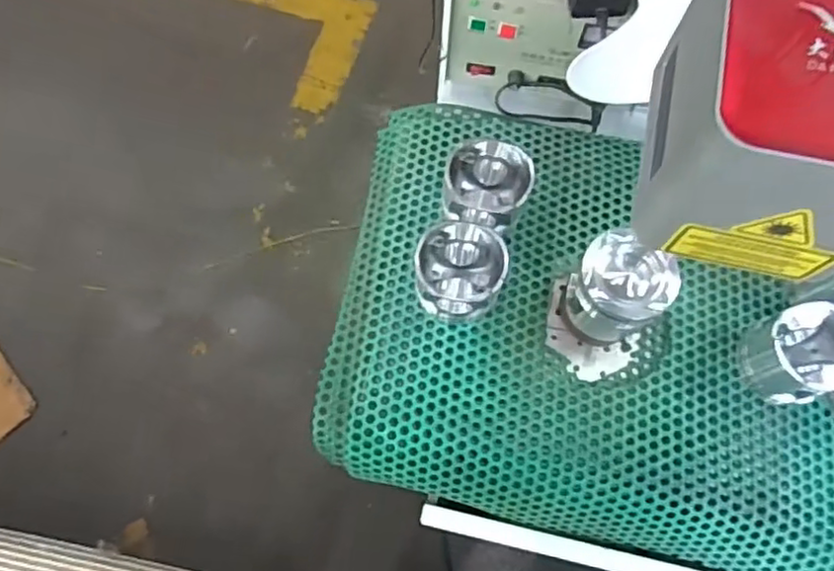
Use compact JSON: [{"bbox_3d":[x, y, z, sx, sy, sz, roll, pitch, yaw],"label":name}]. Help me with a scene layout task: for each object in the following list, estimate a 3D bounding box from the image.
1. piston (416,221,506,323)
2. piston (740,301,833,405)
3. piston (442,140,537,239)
[{"bbox_3d":[0.039,-0.010,0.597,0.078,0.067,0.071,14,71,4],"label":"piston"},{"bbox_3d":[0.338,0.061,0.573,0.072,0.074,0.076,0,71,-1],"label":"piston"},{"bbox_3d":[0.065,-0.089,0.621,0.081,0.060,0.077,1,71,-1],"label":"piston"}]

